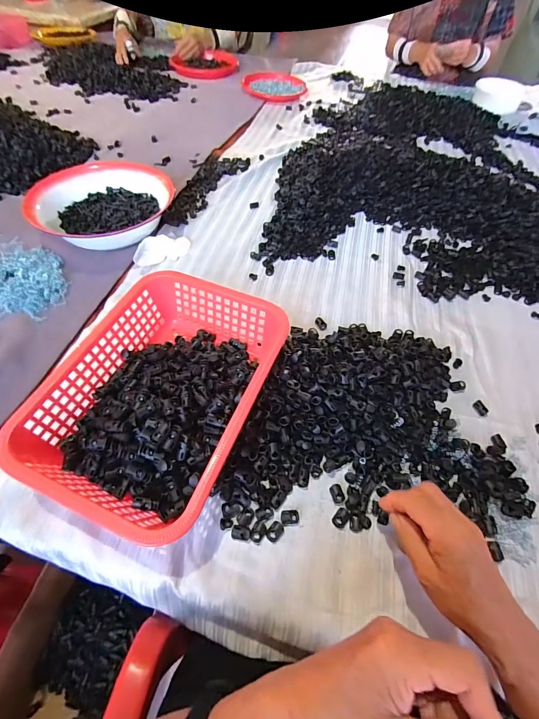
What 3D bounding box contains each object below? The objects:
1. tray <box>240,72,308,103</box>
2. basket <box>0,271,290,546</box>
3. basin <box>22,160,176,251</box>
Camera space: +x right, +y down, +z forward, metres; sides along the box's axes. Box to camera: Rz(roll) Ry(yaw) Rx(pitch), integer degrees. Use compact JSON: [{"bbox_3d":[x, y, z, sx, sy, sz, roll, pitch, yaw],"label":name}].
[{"bbox_3d":[0.016,-0.935,1.159,0.215,0.023,0.215,1,56,-2],"label":"tray"},{"bbox_3d":[-0.124,0.039,0.416,0.232,0.084,0.305,15,57,7],"label":"basket"},{"bbox_3d":[-0.312,-0.315,0.668,0.241,0.065,0.235,1,56,-2],"label":"basin"}]

